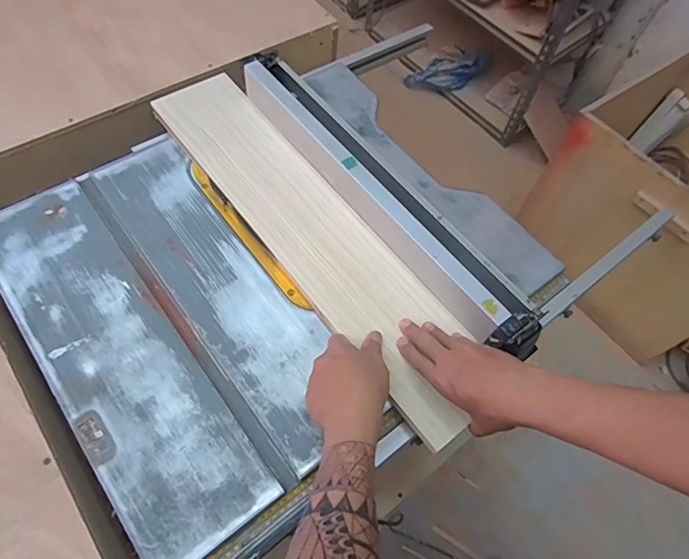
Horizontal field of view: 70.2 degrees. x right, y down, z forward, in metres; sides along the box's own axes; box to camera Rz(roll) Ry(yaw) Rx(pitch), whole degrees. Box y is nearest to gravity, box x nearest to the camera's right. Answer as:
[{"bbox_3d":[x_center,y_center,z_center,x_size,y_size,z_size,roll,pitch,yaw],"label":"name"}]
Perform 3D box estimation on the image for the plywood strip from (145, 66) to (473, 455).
[{"bbox_3d":[-0.049,-0.076,0.708,0.147,0.009,0.668,-32,68,-19],"label":"plywood strip"}]

